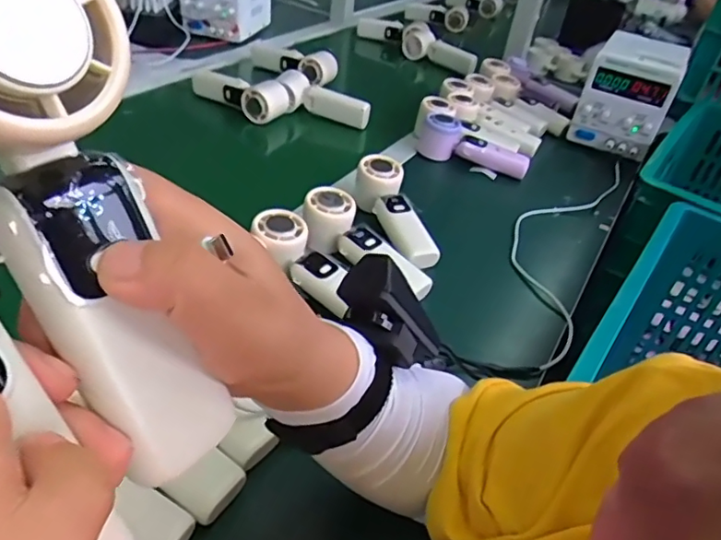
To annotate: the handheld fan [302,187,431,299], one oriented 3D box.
[{"bbox_3d":[0.003,-0.023,0.595,0.166,0.052,0.061,36,47,11],"label":"handheld fan"}]

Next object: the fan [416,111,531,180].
[{"bbox_3d":[0.170,-0.187,0.829,0.171,0.061,0.051,18,42,11],"label":"fan"}]

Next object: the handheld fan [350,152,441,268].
[{"bbox_3d":[0.039,-0.072,0.647,0.052,0.055,0.168,-8,44,-18],"label":"handheld fan"}]

